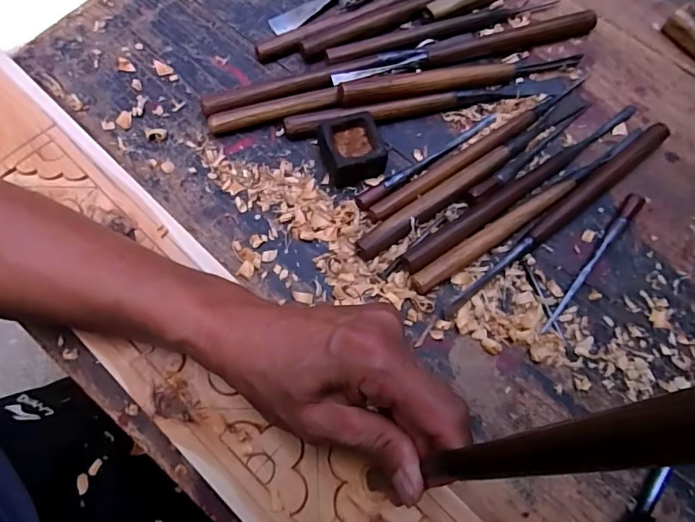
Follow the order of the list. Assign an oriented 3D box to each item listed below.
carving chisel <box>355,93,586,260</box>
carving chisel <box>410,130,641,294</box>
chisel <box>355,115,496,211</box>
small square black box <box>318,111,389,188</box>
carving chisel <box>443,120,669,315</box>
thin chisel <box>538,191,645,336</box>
[{"bbox_3d":[0.109,-0.075,0.391,0.246,0.017,0.022,-34,76,-12],"label":"carving chisel"},{"bbox_3d":[0.150,-0.044,0.383,0.241,0.015,0.018,-32,75,-12],"label":"carving chisel"},{"bbox_3d":[0.069,-0.085,0.397,0.150,0.010,0.011,-35,76,-13],"label":"chisel"},{"bbox_3d":[0.004,-0.092,0.389,0.047,0.025,0.050,-19,73,-8],"label":"small square black box"},{"bbox_3d":[0.171,-0.036,0.380,0.247,0.014,0.018,-38,76,-13],"label":"carving chisel"},{"bbox_3d":[0.190,-0.002,0.374,0.013,0.013,0.139,41,75,11],"label":"thin chisel"}]

